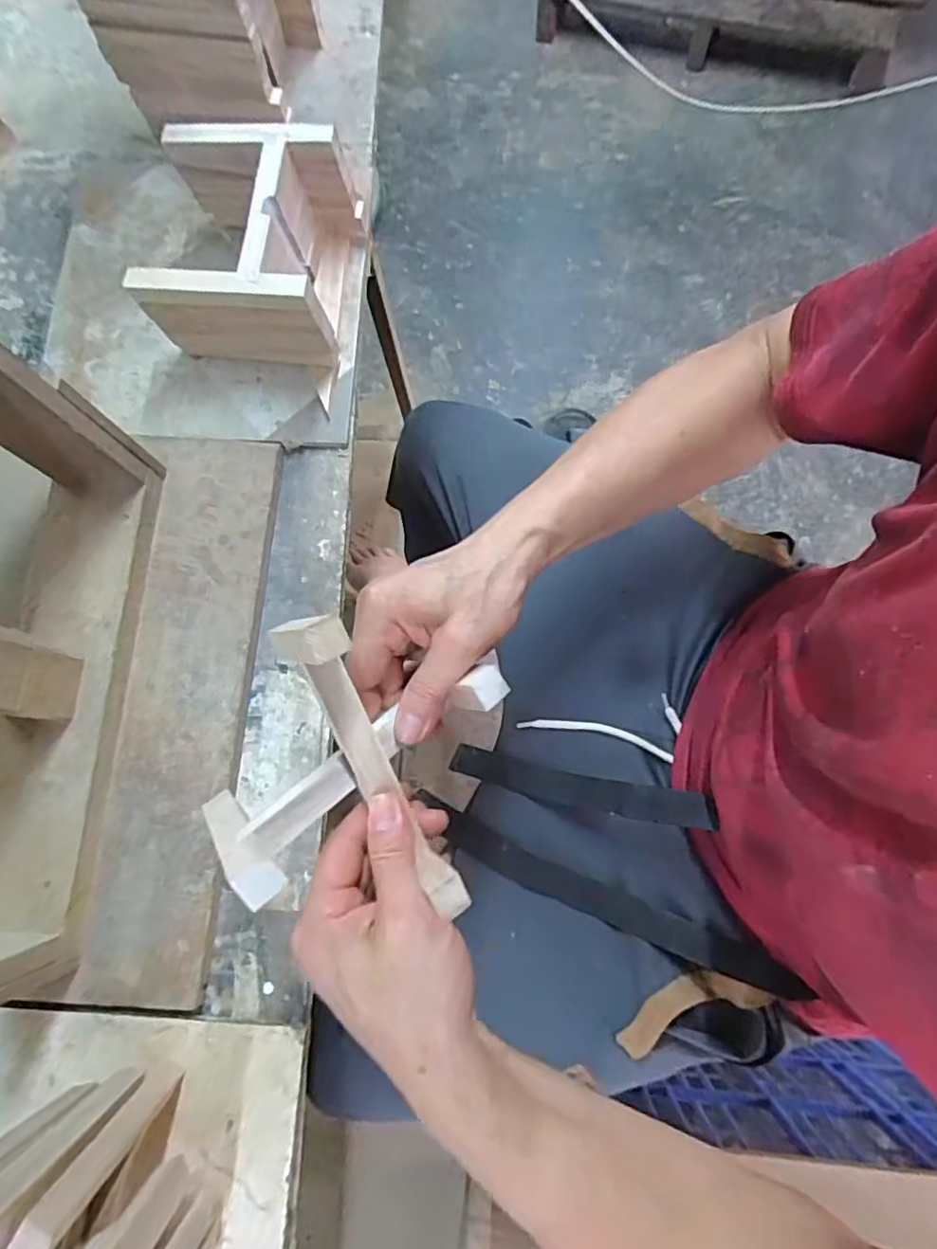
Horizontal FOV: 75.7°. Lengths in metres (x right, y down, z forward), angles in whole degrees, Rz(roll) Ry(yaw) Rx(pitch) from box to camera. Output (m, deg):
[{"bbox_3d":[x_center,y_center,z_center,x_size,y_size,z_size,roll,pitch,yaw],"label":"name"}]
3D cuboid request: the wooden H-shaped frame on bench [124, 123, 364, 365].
[{"bbox_3d":[-0.186,-0.327,0.530,0.153,0.098,0.162,5,78,1],"label":"wooden H-shaped frame on bench"}]

